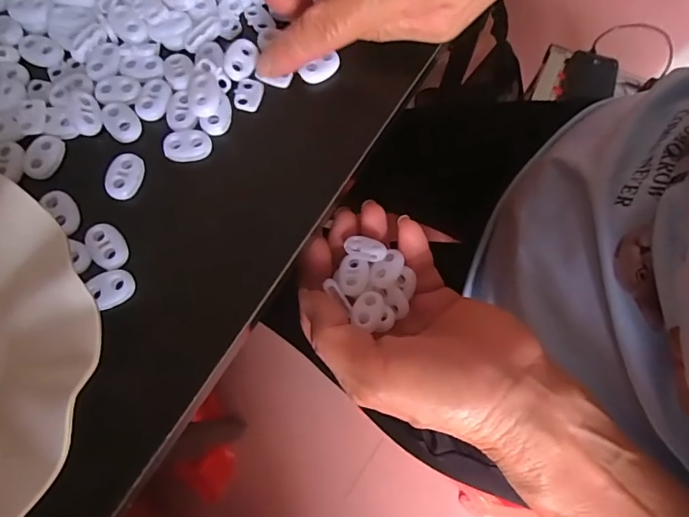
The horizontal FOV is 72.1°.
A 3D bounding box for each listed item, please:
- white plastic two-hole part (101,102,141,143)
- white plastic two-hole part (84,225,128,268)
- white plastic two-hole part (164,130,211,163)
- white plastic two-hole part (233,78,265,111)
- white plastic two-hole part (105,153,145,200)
[{"bbox_3d":[-0.111,-0.068,0.235,0.016,0.004,0.022,-36,77,-13],"label":"white plastic two-hole part"},{"bbox_3d":[-0.108,-0.006,0.214,0.016,0.004,0.022,-34,77,-12],"label":"white plastic two-hole part"},{"bbox_3d":[-0.077,-0.055,0.231,0.022,0.004,0.014,-8,73,-5],"label":"white plastic two-hole part"},{"bbox_3d":[-0.049,-0.084,0.241,0.015,0.004,0.018,14,72,2],"label":"white plastic two-hole part"},{"bbox_3d":[-0.104,-0.039,0.225,0.016,0.004,0.023,9,72,1],"label":"white plastic two-hole part"}]

